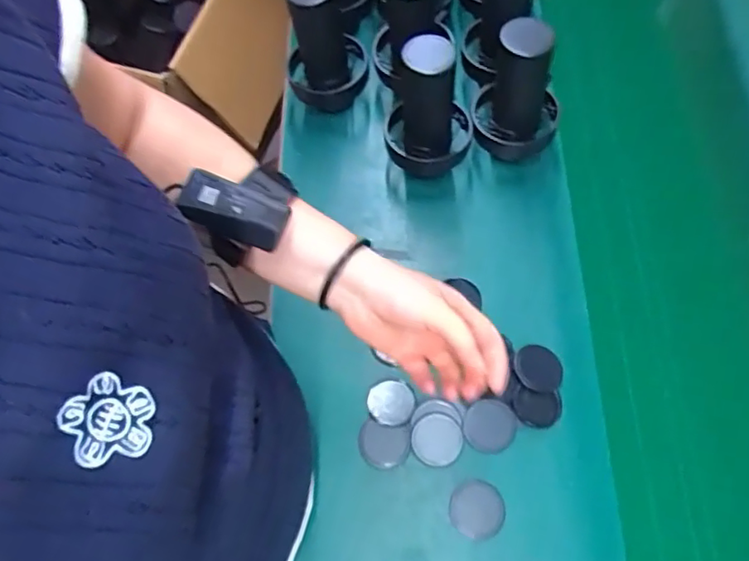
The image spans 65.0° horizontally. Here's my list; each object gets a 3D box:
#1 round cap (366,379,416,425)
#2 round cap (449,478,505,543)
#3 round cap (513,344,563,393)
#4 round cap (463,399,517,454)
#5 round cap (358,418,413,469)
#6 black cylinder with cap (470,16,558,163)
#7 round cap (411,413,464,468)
[{"bbox_3d":[0.017,0.124,0.593,0.047,0.007,0.043,-1,67,2],"label":"round cap"},{"bbox_3d":[0.097,0.216,0.553,0.050,0.007,0.050,-1,67,2],"label":"round cap"},{"bbox_3d":[0.167,0.090,0.599,0.047,0.010,0.049,-1,67,2],"label":"round cap"},{"bbox_3d":[0.113,0.144,0.578,0.049,0.004,0.050,0,86,6],"label":"round cap"},{"bbox_3d":[0.009,0.164,0.583,0.051,0.005,0.043,10,67,7],"label":"round cap"},{"bbox_3d":[0.158,-0.201,0.639,0.096,0.157,0.077,19,69,10],"label":"black cylinder with cap"},{"bbox_3d":[0.062,0.157,0.579,0.049,0.009,0.048,-1,67,2],"label":"round cap"}]

